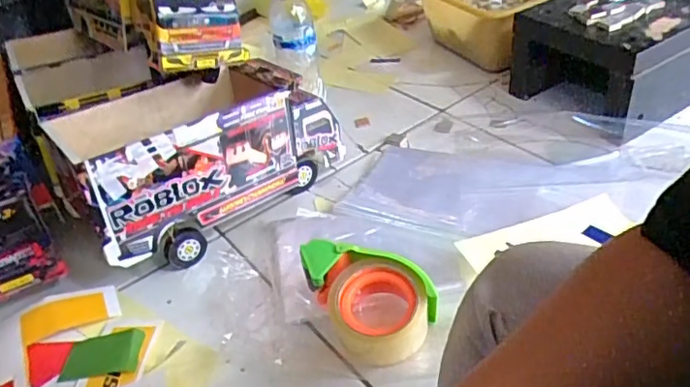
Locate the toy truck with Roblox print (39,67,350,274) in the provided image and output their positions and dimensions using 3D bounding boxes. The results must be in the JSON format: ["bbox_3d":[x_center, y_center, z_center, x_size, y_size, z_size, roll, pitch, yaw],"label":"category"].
[{"bbox_3d":[-0.174,-0.051,0.723,0.310,0.178,0.148,-33,44,-29],"label":"toy truck with Roblox print"}]

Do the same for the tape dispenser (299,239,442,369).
[{"bbox_3d":[0.026,0.101,0.585,0.092,0.075,0.131,-26,42,-24],"label":"tape dispenser"}]

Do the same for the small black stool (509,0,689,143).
[{"bbox_3d":[0.422,-0.229,0.880,0.280,0.134,0.228,-27,41,-23],"label":"small black stool"}]

